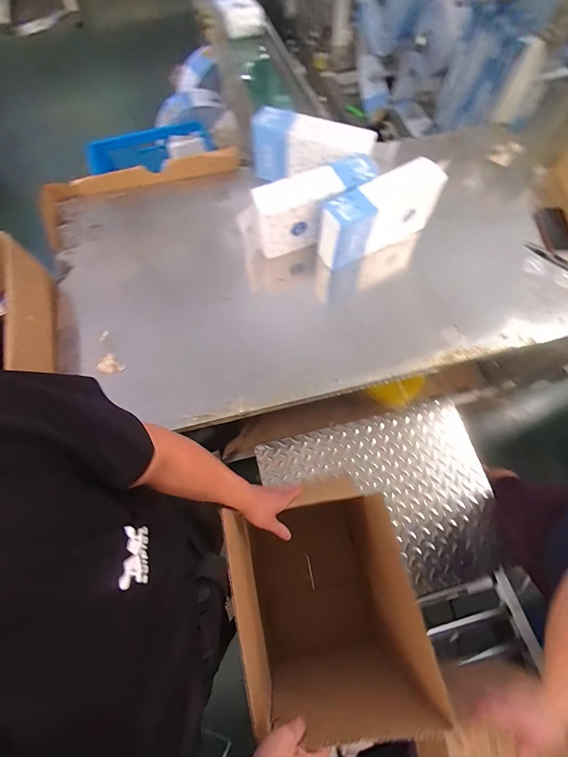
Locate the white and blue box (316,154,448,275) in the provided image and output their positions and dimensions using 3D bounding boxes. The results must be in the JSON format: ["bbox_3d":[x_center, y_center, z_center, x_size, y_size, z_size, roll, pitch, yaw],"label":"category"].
[{"bbox_3d":[0.244,-0.426,0.885,0.333,0.167,0.087,-28,70,-12],"label":"white and blue box"}]

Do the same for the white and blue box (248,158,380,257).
[{"bbox_3d":[0.078,-0.445,0.898,0.319,0.165,0.089,-22,69,-10],"label":"white and blue box"}]

